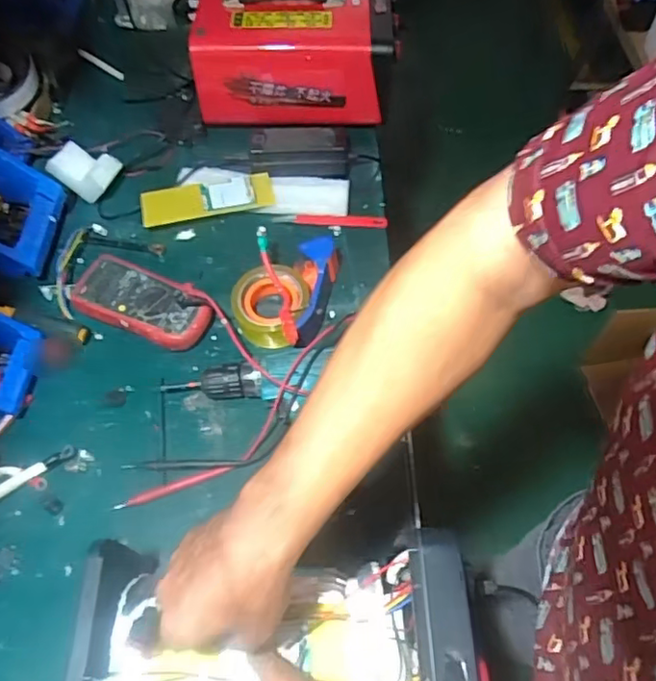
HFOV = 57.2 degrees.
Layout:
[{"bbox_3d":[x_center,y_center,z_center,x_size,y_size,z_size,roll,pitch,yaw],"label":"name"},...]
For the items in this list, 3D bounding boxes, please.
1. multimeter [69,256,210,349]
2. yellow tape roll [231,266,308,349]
[{"bbox_3d":[-0.239,-0.048,0.785,0.180,0.044,0.088,21,60,13],"label":"multimeter"},{"bbox_3d":[-0.076,-0.044,0.775,0.095,0.057,0.092,0,58,0],"label":"yellow tape roll"}]

